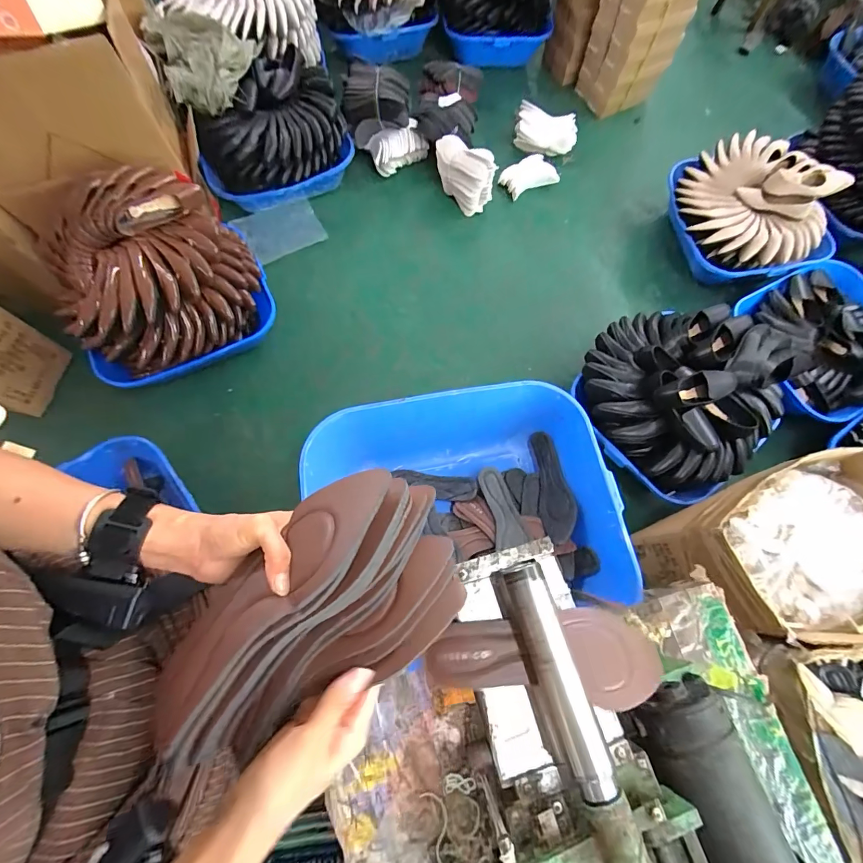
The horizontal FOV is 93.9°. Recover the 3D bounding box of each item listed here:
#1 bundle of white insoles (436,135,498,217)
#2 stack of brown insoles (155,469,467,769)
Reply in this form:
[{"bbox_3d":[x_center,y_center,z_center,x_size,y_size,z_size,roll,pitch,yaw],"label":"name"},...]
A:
[{"bbox_3d":[0.126,-1.010,1.639,0.250,0.264,0.107,16,72,4],"label":"bundle of white insoles"},{"bbox_3d":[-0.096,0.140,0.321,0.242,0.063,0.145,-27,74,-10],"label":"stack of brown insoles"}]

